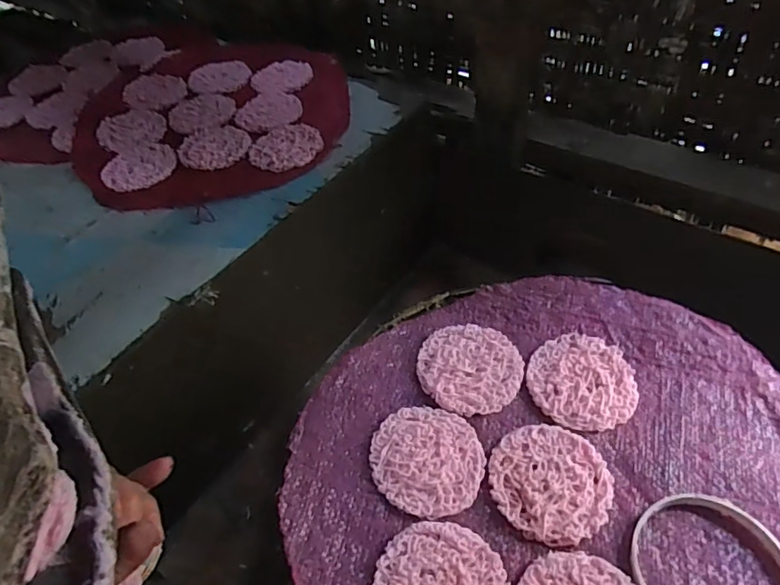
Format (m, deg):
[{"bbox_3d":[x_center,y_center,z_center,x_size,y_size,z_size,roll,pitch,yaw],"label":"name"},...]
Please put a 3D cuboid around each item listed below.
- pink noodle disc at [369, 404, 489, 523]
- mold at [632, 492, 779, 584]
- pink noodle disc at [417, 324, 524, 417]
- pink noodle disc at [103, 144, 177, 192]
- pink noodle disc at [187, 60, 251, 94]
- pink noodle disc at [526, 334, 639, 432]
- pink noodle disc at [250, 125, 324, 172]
[{"bbox_3d":[0.027,0.117,0.387,0.075,0.006,0.079,-4,49,4],"label":"pink noodle disc"},{"bbox_3d":[0.192,0.165,0.322,0.086,0.016,0.089,-4,49,4],"label":"mold"},{"bbox_3d":[0.064,0.059,0.432,0.078,0.007,0.078,-4,49,4],"label":"pink noodle disc"},{"bbox_3d":[-0.280,-0.141,0.607,0.079,0.005,0.077,-4,49,4],"label":"pink noodle disc"},{"bbox_3d":[-0.226,-0.290,0.723,0.081,0.004,0.080,-4,49,4],"label":"pink noodle disc"},{"bbox_3d":[0.147,0.066,0.415,0.077,0.006,0.078,-4,49,4],"label":"pink noodle disc"},{"bbox_3d":[-0.115,-0.161,0.601,0.079,0.006,0.075,-4,49,4],"label":"pink noodle disc"}]

